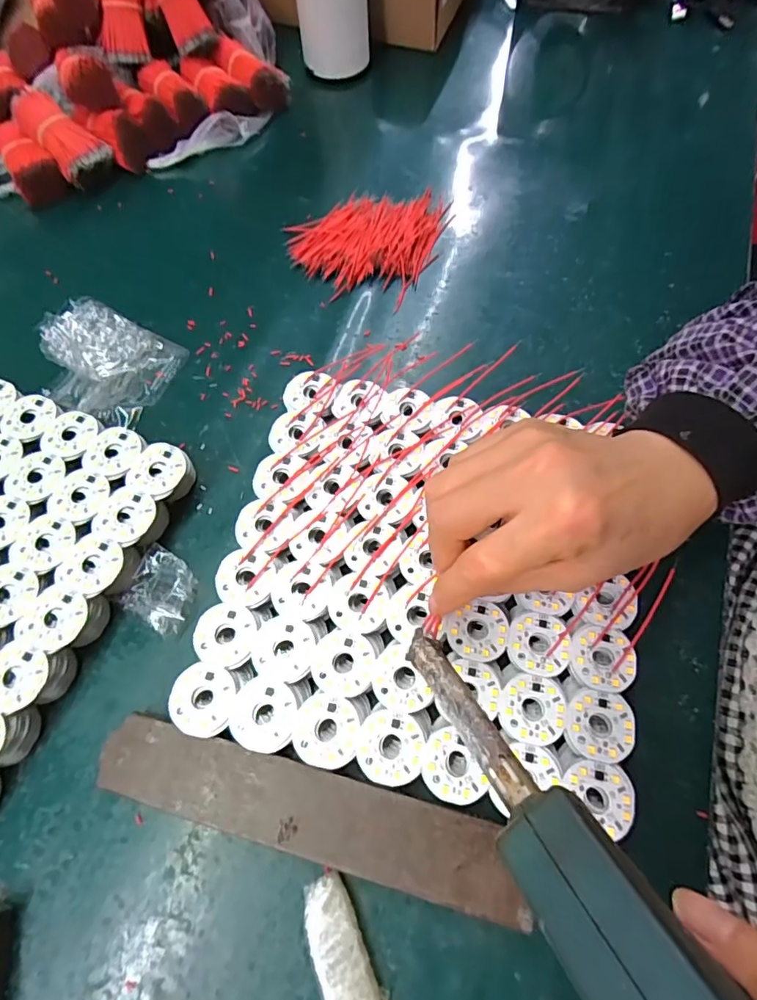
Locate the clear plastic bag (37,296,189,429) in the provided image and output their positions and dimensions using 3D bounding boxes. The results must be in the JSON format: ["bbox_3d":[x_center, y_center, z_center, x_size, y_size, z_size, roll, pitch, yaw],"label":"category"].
[{"bbox_3d":[-0.186,-0.094,0.340,0.086,0.038,0.072,19,67,10],"label":"clear plastic bag"}]

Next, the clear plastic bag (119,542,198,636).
[{"bbox_3d":[-0.118,0.049,0.283,0.042,0.017,0.036,30,69,14],"label":"clear plastic bag"}]

